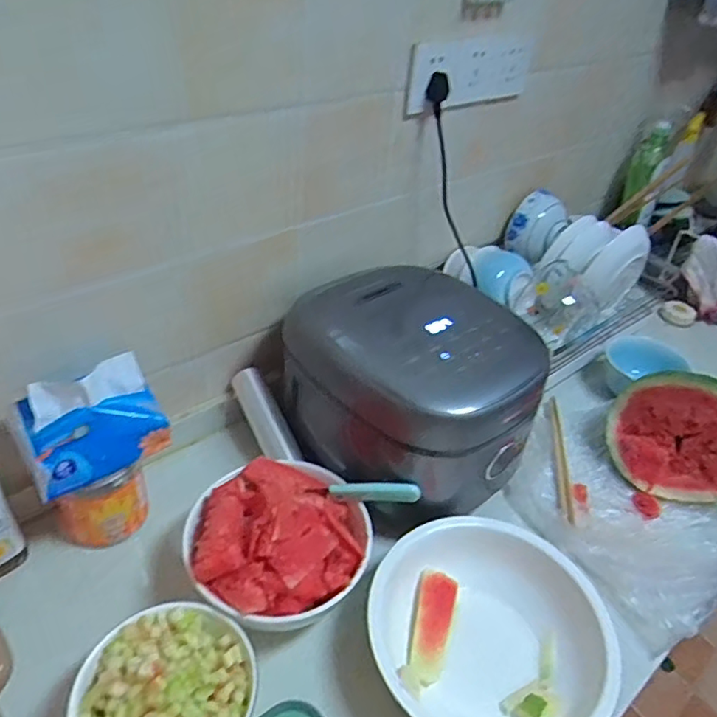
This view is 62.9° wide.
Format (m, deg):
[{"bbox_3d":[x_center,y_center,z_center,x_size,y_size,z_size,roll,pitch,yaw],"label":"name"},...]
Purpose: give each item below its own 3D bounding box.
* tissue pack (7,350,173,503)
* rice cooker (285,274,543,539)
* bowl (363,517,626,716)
[{"bbox_3d":[-0.280,0.065,0.613,0.137,0.097,0.081,-21,46,-30],"label":"tissue pack"},{"bbox_3d":[0.078,0.050,0.757,0.260,0.232,0.246,-18,45,-28],"label":"rice cooker"},{"bbox_3d":[0.131,0.290,0.608,0.250,0.069,0.234,4,39,-4],"label":"bowl"}]

